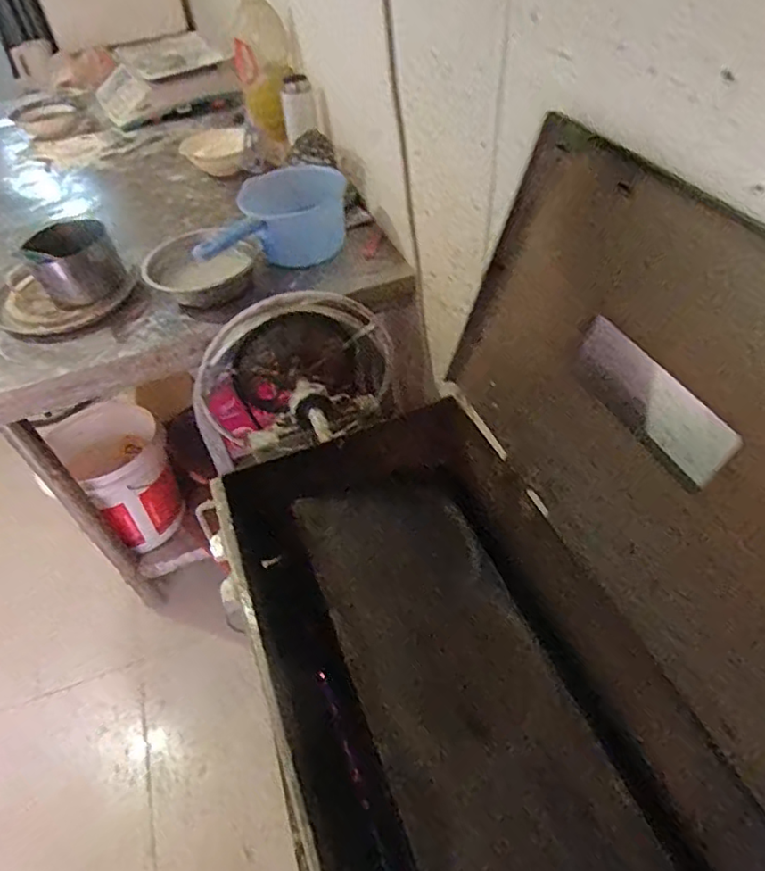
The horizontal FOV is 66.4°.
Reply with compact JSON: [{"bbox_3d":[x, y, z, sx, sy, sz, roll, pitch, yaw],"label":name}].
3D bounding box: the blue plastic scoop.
[{"bbox_3d":[-0.201,-0.356,1.007,0.267,0.141,0.120,-33,53,-22],"label":"blue plastic scoop"}]

